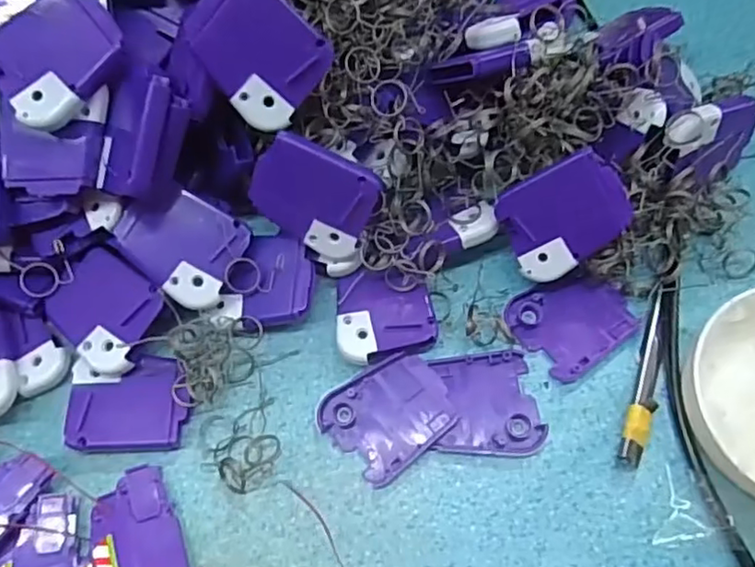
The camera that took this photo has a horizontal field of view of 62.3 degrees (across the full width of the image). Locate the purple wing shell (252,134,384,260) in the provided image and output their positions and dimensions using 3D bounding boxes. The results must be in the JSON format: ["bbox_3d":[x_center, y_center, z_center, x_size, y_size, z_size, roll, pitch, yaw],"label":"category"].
[{"bbox_3d":[-0.033,-0.043,0.317,0.061,0.053,0.006,22,35,-3],"label":"purple wing shell"}]

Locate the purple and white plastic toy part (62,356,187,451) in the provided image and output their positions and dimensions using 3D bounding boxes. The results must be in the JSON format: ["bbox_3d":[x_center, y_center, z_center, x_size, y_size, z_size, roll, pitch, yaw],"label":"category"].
[{"bbox_3d":[-0.129,0.062,0.322,0.058,0.011,0.046,-4,68,1],"label":"purple and white plastic toy part"}]

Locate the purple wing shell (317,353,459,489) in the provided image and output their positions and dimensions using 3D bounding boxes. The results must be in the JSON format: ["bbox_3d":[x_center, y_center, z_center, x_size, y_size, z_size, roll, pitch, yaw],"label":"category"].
[{"bbox_3d":[0.006,0.066,0.321,0.060,0.005,0.052,-37,72,-12],"label":"purple wing shell"}]

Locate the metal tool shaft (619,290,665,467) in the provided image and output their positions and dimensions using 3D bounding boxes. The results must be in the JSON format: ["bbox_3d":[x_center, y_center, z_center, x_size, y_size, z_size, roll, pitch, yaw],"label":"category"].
[{"bbox_3d":[0.138,0.046,0.317,0.015,0.012,0.093,21,71,10],"label":"metal tool shaft"}]

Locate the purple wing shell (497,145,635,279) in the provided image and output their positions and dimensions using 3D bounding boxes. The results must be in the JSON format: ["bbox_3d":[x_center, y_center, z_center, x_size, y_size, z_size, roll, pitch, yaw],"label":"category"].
[{"bbox_3d":[0.097,-0.035,0.321,0.062,0.008,0.049,-31,91,18],"label":"purple wing shell"}]

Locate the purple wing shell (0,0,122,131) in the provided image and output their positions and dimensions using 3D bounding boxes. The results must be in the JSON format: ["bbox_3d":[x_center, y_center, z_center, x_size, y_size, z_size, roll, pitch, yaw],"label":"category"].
[{"bbox_3d":[-0.153,-0.109,0.297,0.057,0.017,0.055,-36,72,-11],"label":"purple wing shell"}]

